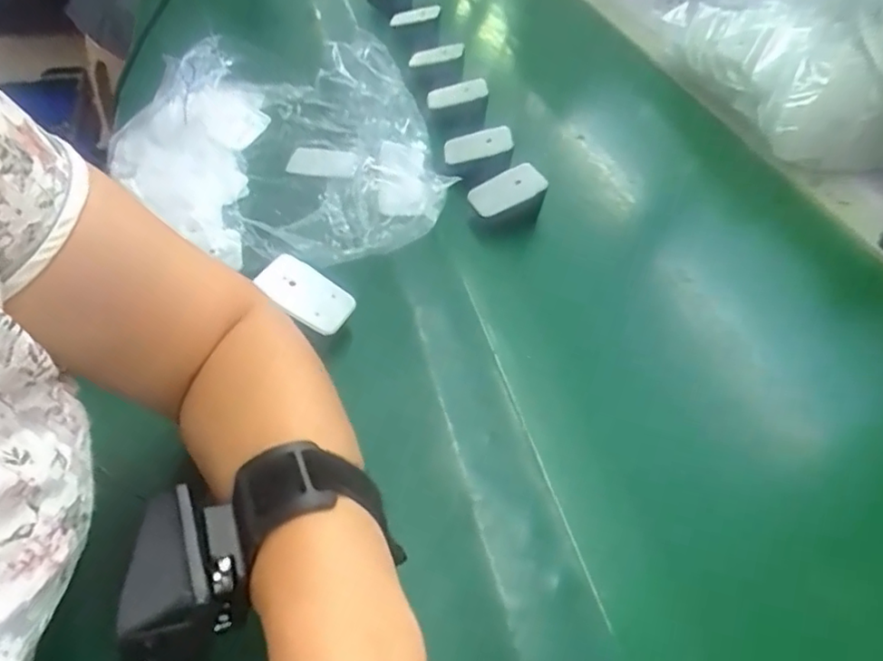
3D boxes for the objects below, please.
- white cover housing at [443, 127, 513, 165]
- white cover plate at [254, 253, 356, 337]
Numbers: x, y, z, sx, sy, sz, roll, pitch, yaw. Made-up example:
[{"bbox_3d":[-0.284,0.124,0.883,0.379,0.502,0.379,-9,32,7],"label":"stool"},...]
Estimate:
[{"bbox_3d":[0.035,-0.195,0.643,0.013,0.027,0.096,-38,25,-33],"label":"white cover housing"},{"bbox_3d":[-0.104,-0.028,0.461,0.073,0.040,0.008,34,14,1],"label":"white cover plate"}]

